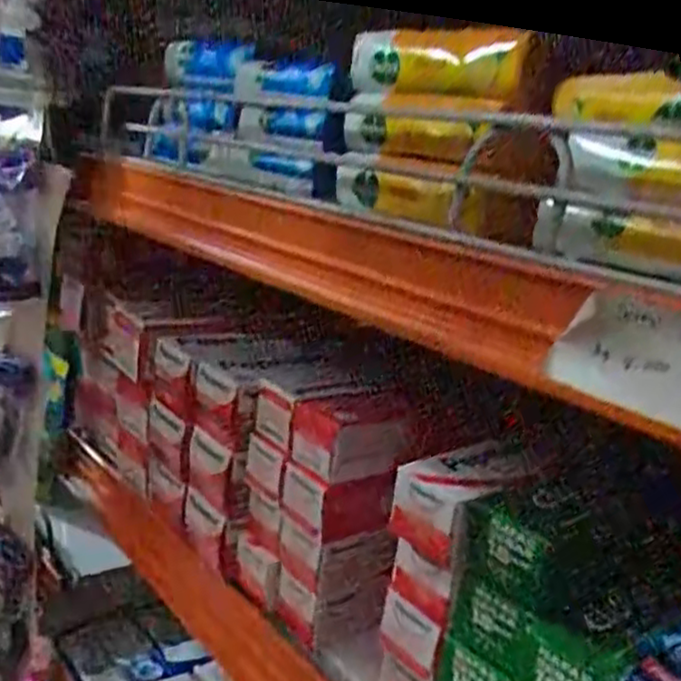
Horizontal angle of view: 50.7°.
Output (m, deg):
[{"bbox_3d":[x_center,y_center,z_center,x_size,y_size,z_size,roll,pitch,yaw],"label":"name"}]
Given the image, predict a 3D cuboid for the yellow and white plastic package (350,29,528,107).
[{"bbox_3d":[0.035,-0.110,0.285,0.077,0.024,0.014,20,20,39],"label":"yellow and white plastic package"}]

